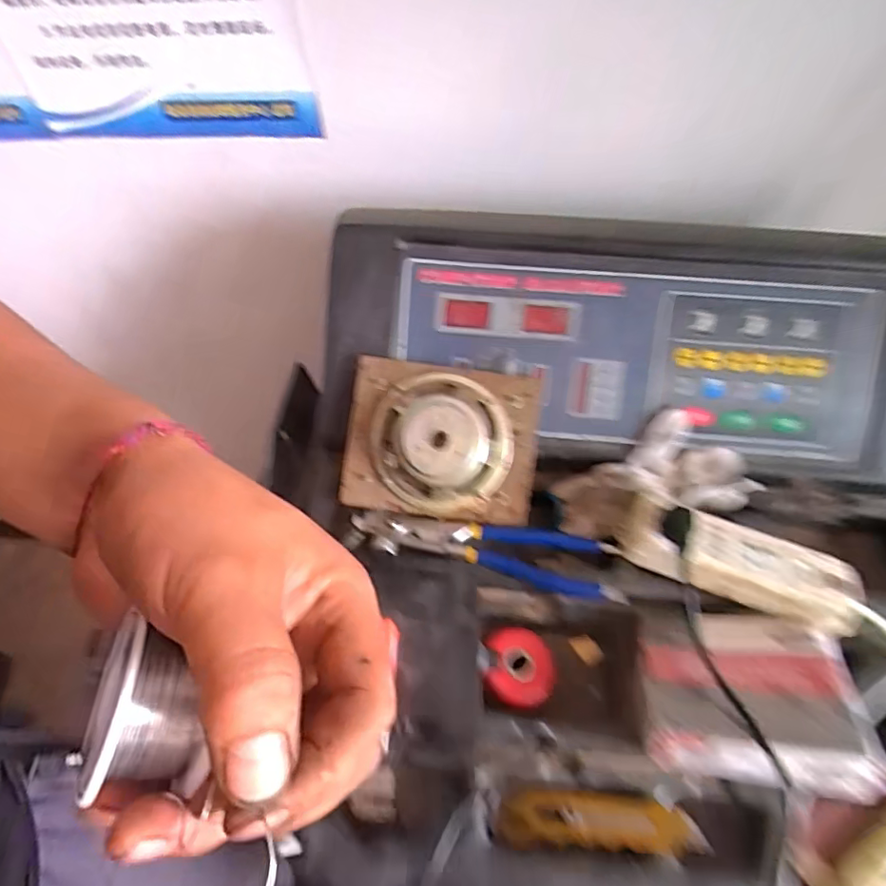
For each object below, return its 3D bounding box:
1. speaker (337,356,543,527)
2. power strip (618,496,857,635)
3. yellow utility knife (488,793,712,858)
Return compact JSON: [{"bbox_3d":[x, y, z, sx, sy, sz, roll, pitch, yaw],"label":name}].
[{"bbox_3d":[-0.002,-0.003,0.492,0.172,0.060,0.139,6,88,1],"label":"speaker"},{"bbox_3d":[0.245,0.096,0.447,0.183,0.034,0.060,19,56,14],"label":"power strip"},{"bbox_3d":[0.113,0.282,0.403,0.145,0.011,0.035,-9,52,18],"label":"yellow utility knife"}]

